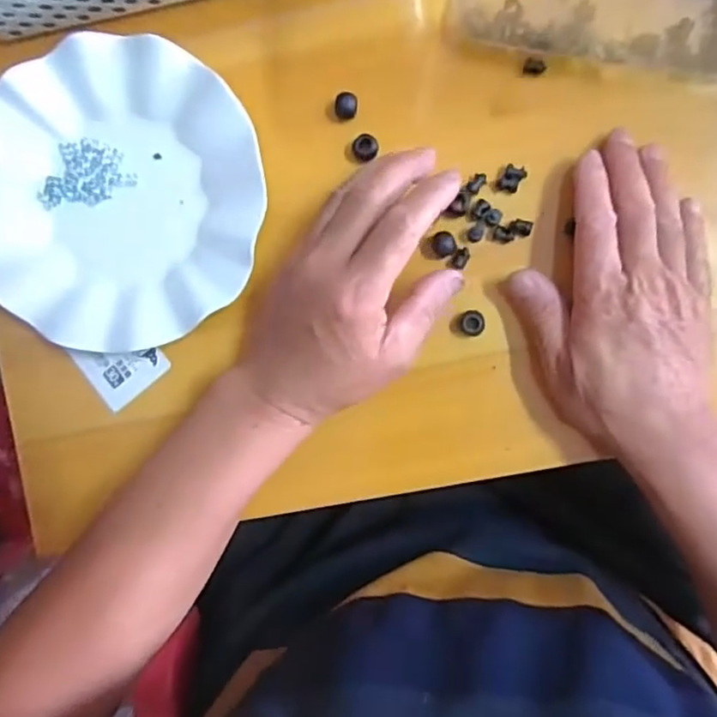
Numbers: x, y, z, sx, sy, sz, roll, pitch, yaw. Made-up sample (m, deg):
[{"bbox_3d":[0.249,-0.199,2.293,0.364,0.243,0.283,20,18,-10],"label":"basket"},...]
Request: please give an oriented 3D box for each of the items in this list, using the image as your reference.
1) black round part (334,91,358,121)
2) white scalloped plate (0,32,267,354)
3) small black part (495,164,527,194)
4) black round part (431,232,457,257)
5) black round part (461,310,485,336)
[{"bbox_3d":[-0.007,-0.151,0.385,0.012,0.010,0.015,15,93,5],"label":"black round part"},{"bbox_3d":[-0.148,-0.097,0.392,0.177,0.026,0.177,0,91,5],"label":"white scalloped plate"},{"bbox_3d":[0.089,-0.105,0.374,0.012,0.004,0.017,32,94,4],"label":"small black part"},{"bbox_3d":[0.051,-0.067,0.378,0.014,0.009,0.014,0,91,5],"label":"black round part"},{"bbox_3d":[0.068,-0.021,0.378,0.014,0.012,0.015,0,91,5],"label":"black round part"}]

